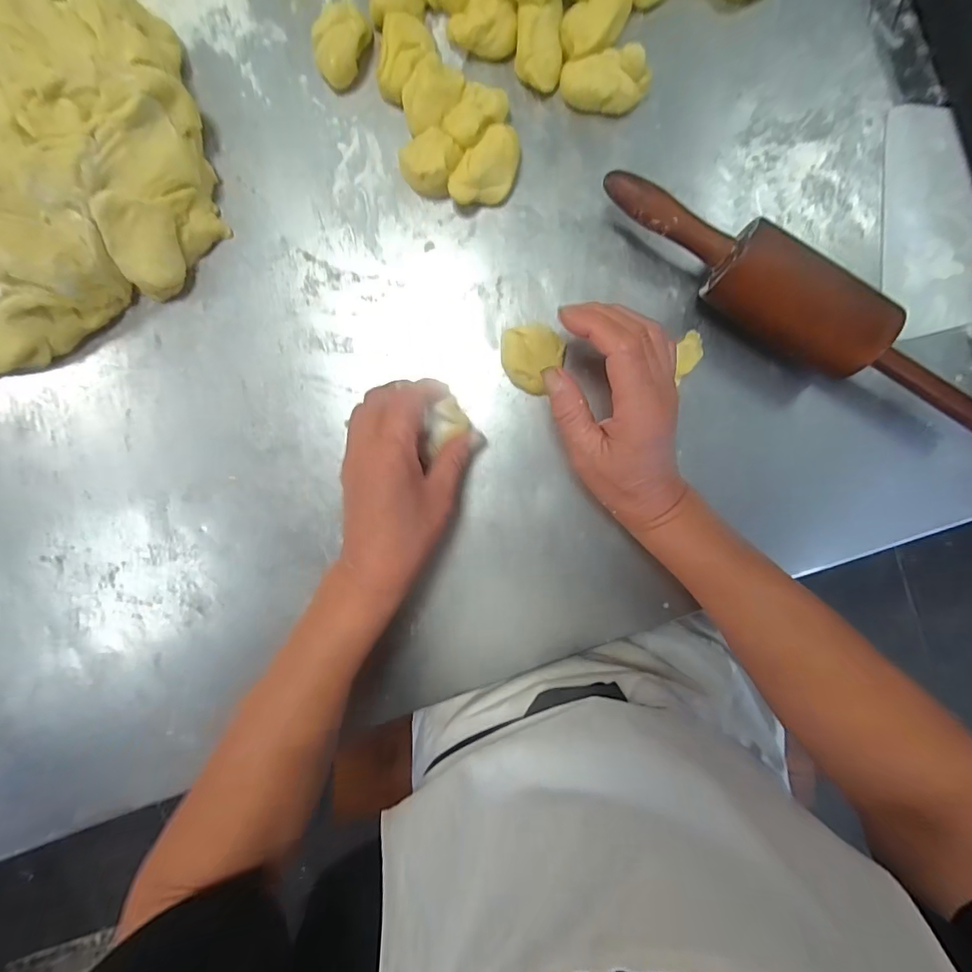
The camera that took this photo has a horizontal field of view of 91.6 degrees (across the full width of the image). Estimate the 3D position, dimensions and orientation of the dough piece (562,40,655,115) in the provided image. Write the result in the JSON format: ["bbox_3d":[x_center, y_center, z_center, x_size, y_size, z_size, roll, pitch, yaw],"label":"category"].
[{"bbox_3d":[0.085,-0.288,0.337,0.060,0.027,0.031,5,94,3],"label":"dough piece"}]

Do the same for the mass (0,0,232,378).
[{"bbox_3d":[-0.374,-0.223,0.337,0.335,0.072,0.261,-15,93,4],"label":"mass"}]

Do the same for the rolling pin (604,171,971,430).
[{"bbox_3d":[0.222,-0.126,0.332,0.311,0.054,0.065,28,95,1],"label":"rolling pin"}]

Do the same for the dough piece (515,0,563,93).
[{"bbox_3d":[0.038,-0.314,0.338,0.032,0.030,0.053,-2,94,3],"label":"dough piece"}]

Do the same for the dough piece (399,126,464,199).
[{"bbox_3d":[-0.040,-0.238,0.347,0.045,0.029,0.038,42,95,0],"label":"dough piece"}]

